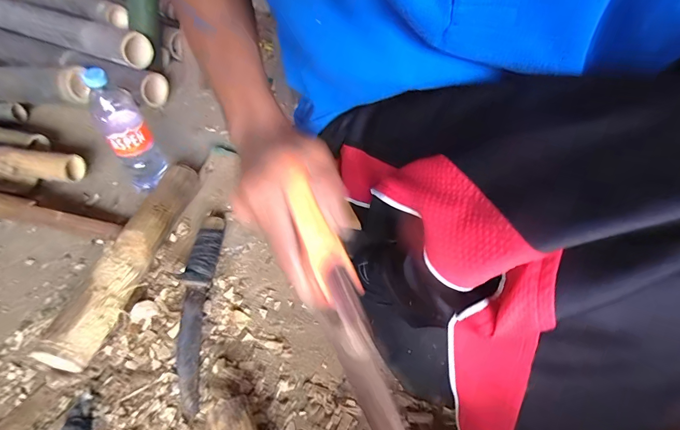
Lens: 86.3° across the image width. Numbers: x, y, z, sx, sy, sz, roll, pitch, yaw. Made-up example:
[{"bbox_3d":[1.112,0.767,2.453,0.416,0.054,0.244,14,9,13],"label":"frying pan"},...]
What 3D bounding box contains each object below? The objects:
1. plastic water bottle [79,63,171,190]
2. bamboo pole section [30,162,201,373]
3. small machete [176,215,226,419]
[{"bbox_3d":[-0.364,-0.137,0.624,0.067,0.238,0.063,-31,55,-24],"label":"plastic water bottle"},{"bbox_3d":[-0.320,0.058,0.575,0.051,0.067,0.360,7,49,7],"label":"bamboo pole section"},{"bbox_3d":[-0.216,0.124,0.538,0.048,0.034,0.300,-3,48,-2],"label":"small machete"}]

